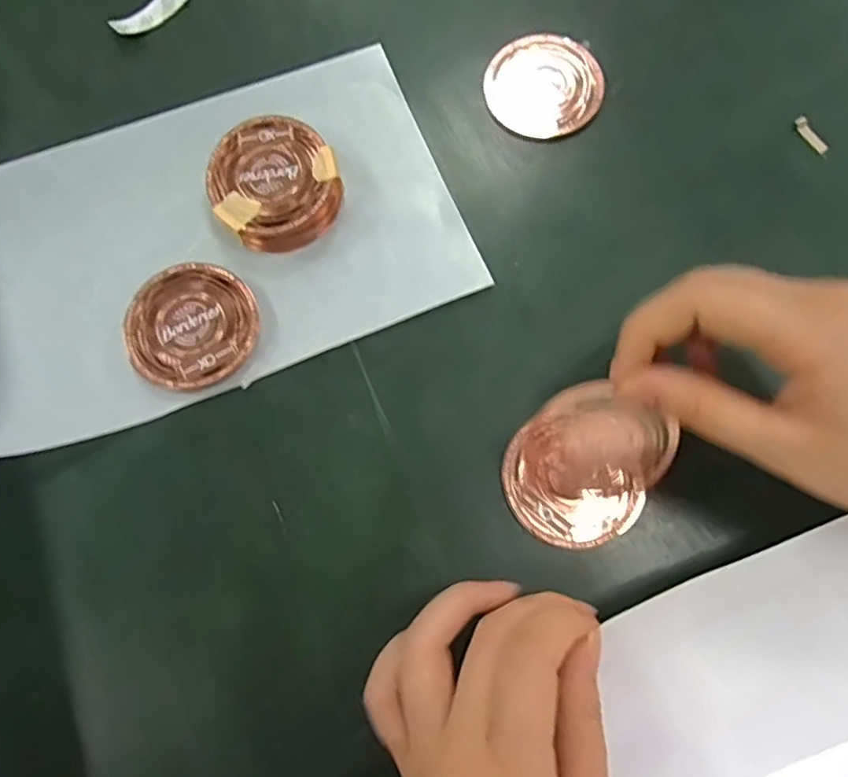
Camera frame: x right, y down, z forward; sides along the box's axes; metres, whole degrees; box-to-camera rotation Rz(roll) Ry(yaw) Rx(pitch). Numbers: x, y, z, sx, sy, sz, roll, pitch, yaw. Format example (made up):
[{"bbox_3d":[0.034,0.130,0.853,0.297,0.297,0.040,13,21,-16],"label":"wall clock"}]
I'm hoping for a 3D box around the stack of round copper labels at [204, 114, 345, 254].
[{"bbox_3d":[-0.072,-0.099,0.305,0.059,0.021,0.058,-24,78,-5],"label":"stack of round copper labels"}]

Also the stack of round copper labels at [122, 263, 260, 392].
[{"bbox_3d":[-0.108,-0.029,0.290,0.057,0.010,0.059,-7,77,-1],"label":"stack of round copper labels"}]

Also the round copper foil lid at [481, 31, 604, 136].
[{"bbox_3d":[0.062,-0.159,0.326,0.060,0.007,0.053,12,77,3],"label":"round copper foil lid"}]

